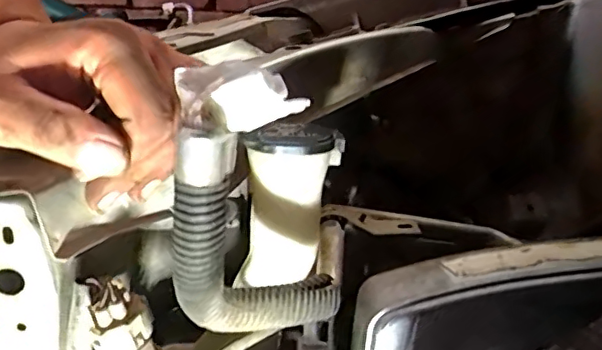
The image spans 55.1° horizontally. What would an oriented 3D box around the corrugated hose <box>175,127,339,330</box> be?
[{"bbox_3d":[-0.028,0.037,0.254,0.035,0.148,0.054,15,60,30],"label":"corrugated hose"}]

